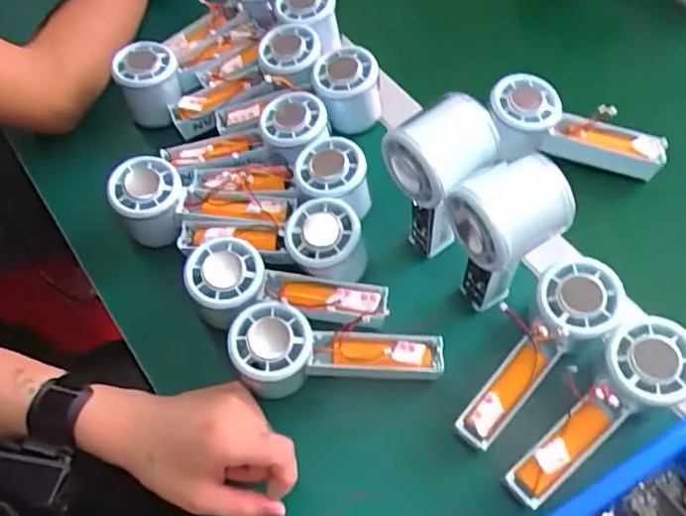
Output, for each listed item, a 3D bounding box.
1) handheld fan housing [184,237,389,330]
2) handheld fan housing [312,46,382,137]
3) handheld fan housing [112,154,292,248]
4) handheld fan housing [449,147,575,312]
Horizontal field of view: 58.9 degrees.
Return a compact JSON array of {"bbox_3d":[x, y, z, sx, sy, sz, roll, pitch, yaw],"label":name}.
[{"bbox_3d":[-0.043,0.029,0.465,0.149,0.041,0.059,10,61,-8],"label":"handheld fan housing"},{"bbox_3d":[0.003,-0.151,0.548,0.058,0.055,0.056,-3,61,0],"label":"handheld fan housing"},{"bbox_3d":[-0.114,-0.051,0.506,0.146,0.047,0.064,0,61,2],"label":"handheld fan housing"},{"bbox_3d":[0.100,0.000,0.426,0.084,0.148,0.056,-22,63,-10],"label":"handheld fan housing"}]

